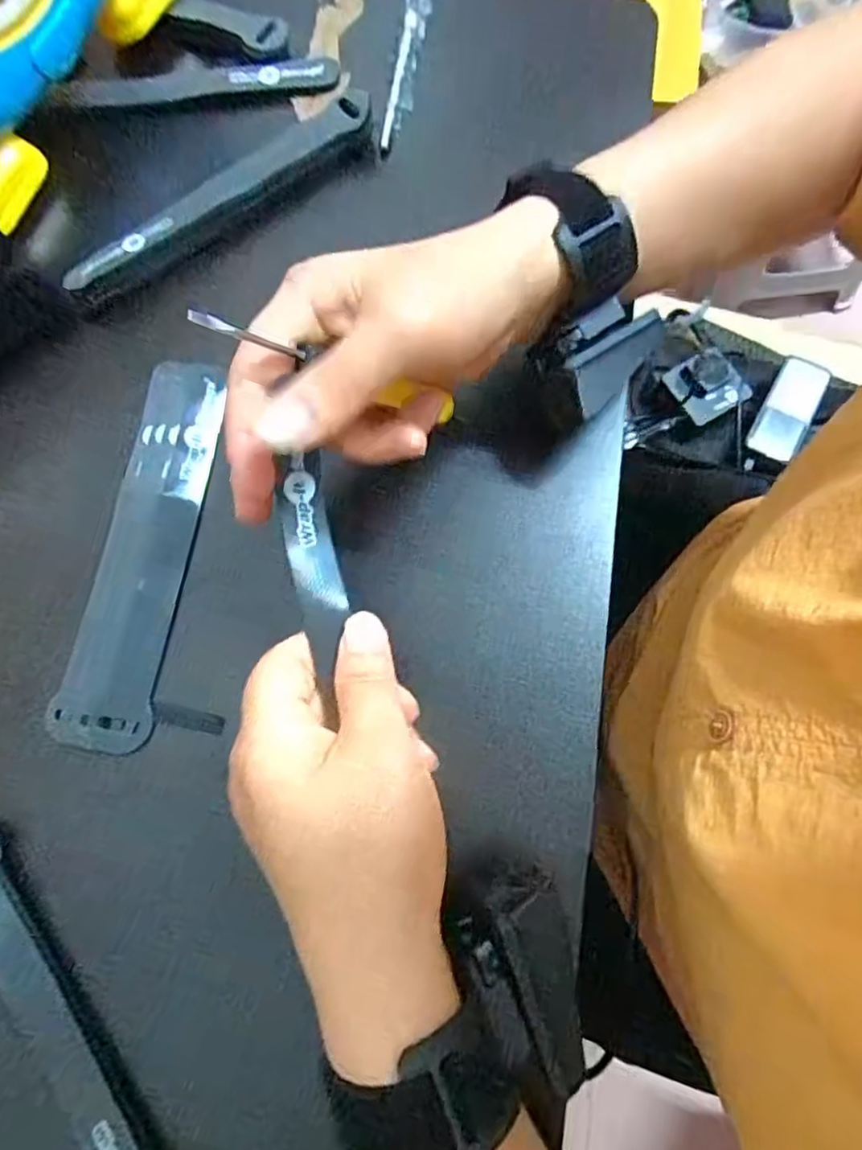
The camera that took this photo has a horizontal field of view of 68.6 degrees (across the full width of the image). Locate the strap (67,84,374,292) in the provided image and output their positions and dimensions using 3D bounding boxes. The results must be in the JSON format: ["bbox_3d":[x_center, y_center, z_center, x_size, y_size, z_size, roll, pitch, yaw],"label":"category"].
[{"bbox_3d":[-0.119,-0.216,0.359,0.194,0.022,0.026,-35,77,-7],"label":"strap"}]

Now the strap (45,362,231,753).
[{"bbox_3d":[-0.144,-0.016,0.321,0.047,0.010,0.200,8,76,2],"label":"strap"}]

